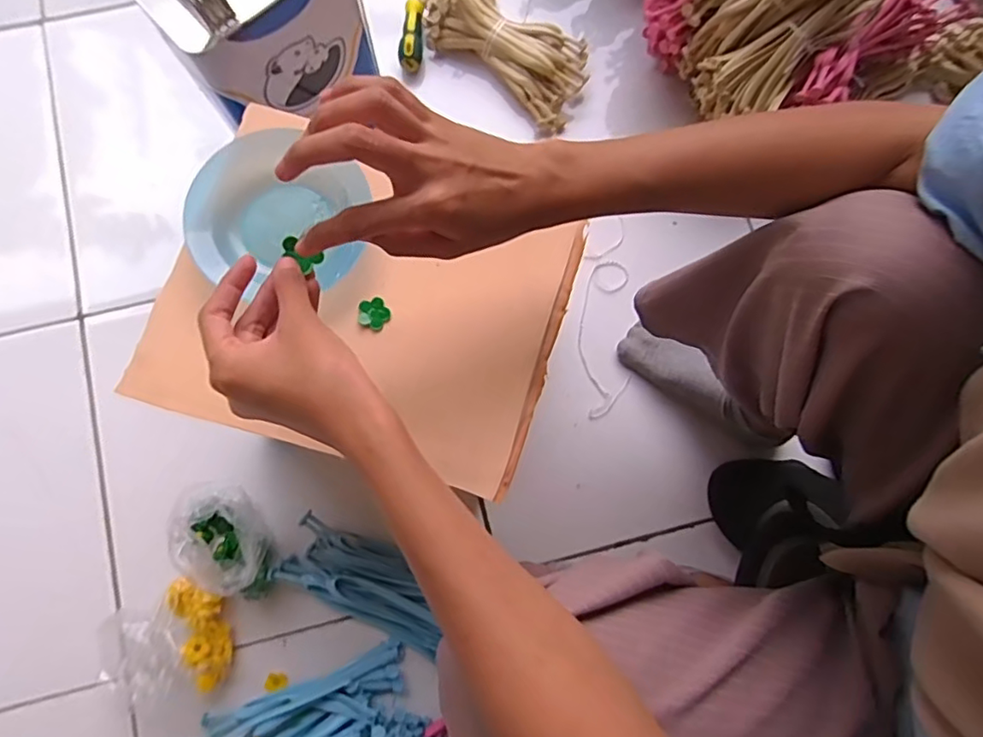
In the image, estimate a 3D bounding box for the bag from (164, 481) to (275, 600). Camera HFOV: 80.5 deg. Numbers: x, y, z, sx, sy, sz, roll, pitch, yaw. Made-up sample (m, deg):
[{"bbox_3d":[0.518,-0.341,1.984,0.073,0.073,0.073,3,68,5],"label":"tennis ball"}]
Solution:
[{"bbox_3d":[-0.266,0.176,0.585,0.080,0.069,0.117,-9,80,-3],"label":"bag"}]

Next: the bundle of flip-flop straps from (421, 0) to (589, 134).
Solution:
[{"bbox_3d":[0.019,-0.409,0.720,0.226,0.046,0.113,34,81,4],"label":"bundle of flip-flop straps"}]

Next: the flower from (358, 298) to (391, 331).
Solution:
[{"bbox_3d":[-0.088,-0.041,0.428,0.022,0.004,0.024,0,80,-1],"label":"flower"}]

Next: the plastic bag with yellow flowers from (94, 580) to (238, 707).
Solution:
[{"bbox_3d":[-0.331,0.270,0.578,0.114,0.068,0.110,-2,80,-2],"label":"plastic bag with yellow flowers"}]

